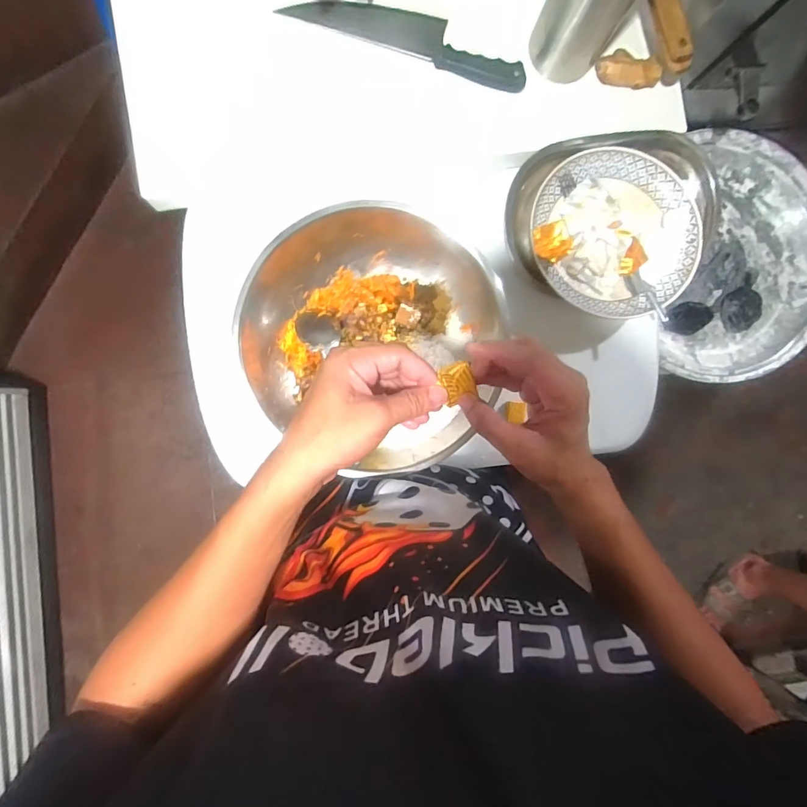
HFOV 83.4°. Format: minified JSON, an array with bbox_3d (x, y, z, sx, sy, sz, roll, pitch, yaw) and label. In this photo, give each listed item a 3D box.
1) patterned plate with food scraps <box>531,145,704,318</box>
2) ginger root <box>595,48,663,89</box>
[{"bbox_3d":[0.279,-0.225,0.599,0.205,0.042,0.217,0,90,-5],"label":"patterned plate with food scraps"},{"bbox_3d":[0.283,-0.422,0.568,0.076,0.022,0.034,6,89,-5],"label":"ginger root"}]

